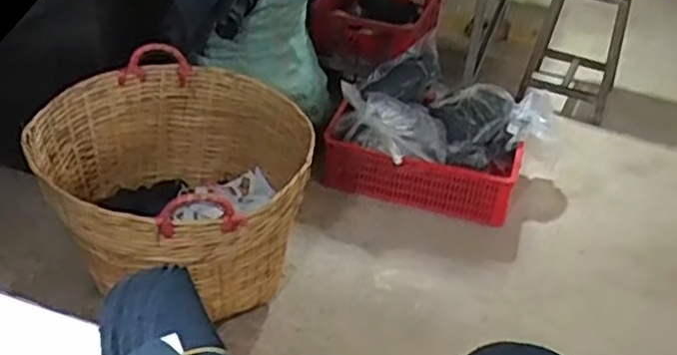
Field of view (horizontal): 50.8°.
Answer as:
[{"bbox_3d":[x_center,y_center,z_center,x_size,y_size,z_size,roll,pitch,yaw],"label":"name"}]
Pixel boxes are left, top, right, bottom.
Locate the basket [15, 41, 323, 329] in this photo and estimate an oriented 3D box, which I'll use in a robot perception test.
[{"bbox_3d":[-0.390,0.036,1.818,0.659,0.461,0.704,-15,42,-24],"label":"basket"}]

